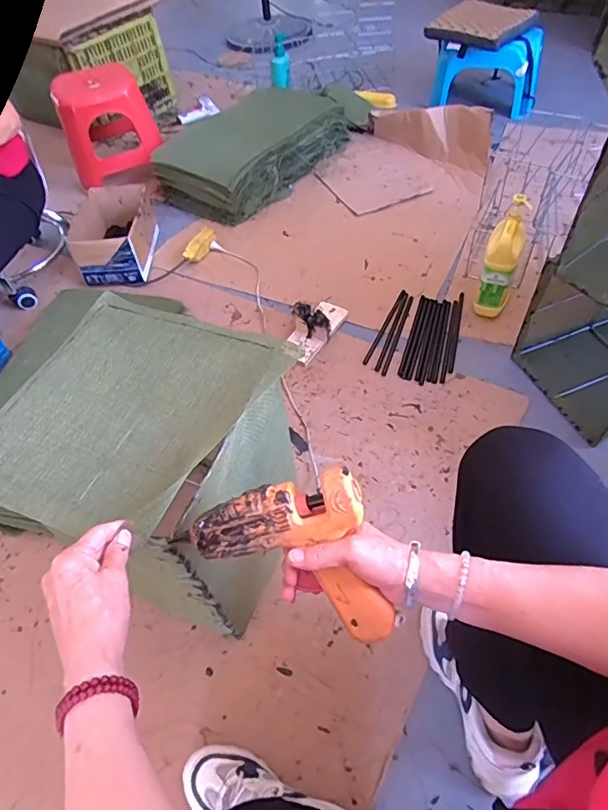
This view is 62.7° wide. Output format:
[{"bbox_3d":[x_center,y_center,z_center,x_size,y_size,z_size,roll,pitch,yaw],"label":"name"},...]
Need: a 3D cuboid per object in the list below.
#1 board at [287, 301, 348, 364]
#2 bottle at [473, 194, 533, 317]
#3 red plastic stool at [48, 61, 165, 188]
[{"bbox_3d":[0.023,-0.197,1.186,0.094,0.077,0.196,22,59,19],"label":"board"},{"bbox_3d":[0.448,-0.327,1.132,0.074,0.250,0.125,16,58,16],"label":"bottle"},{"bbox_3d":[-0.640,-0.922,1.639,0.281,0.275,0.281,-18,55,-8],"label":"red plastic stool"}]

